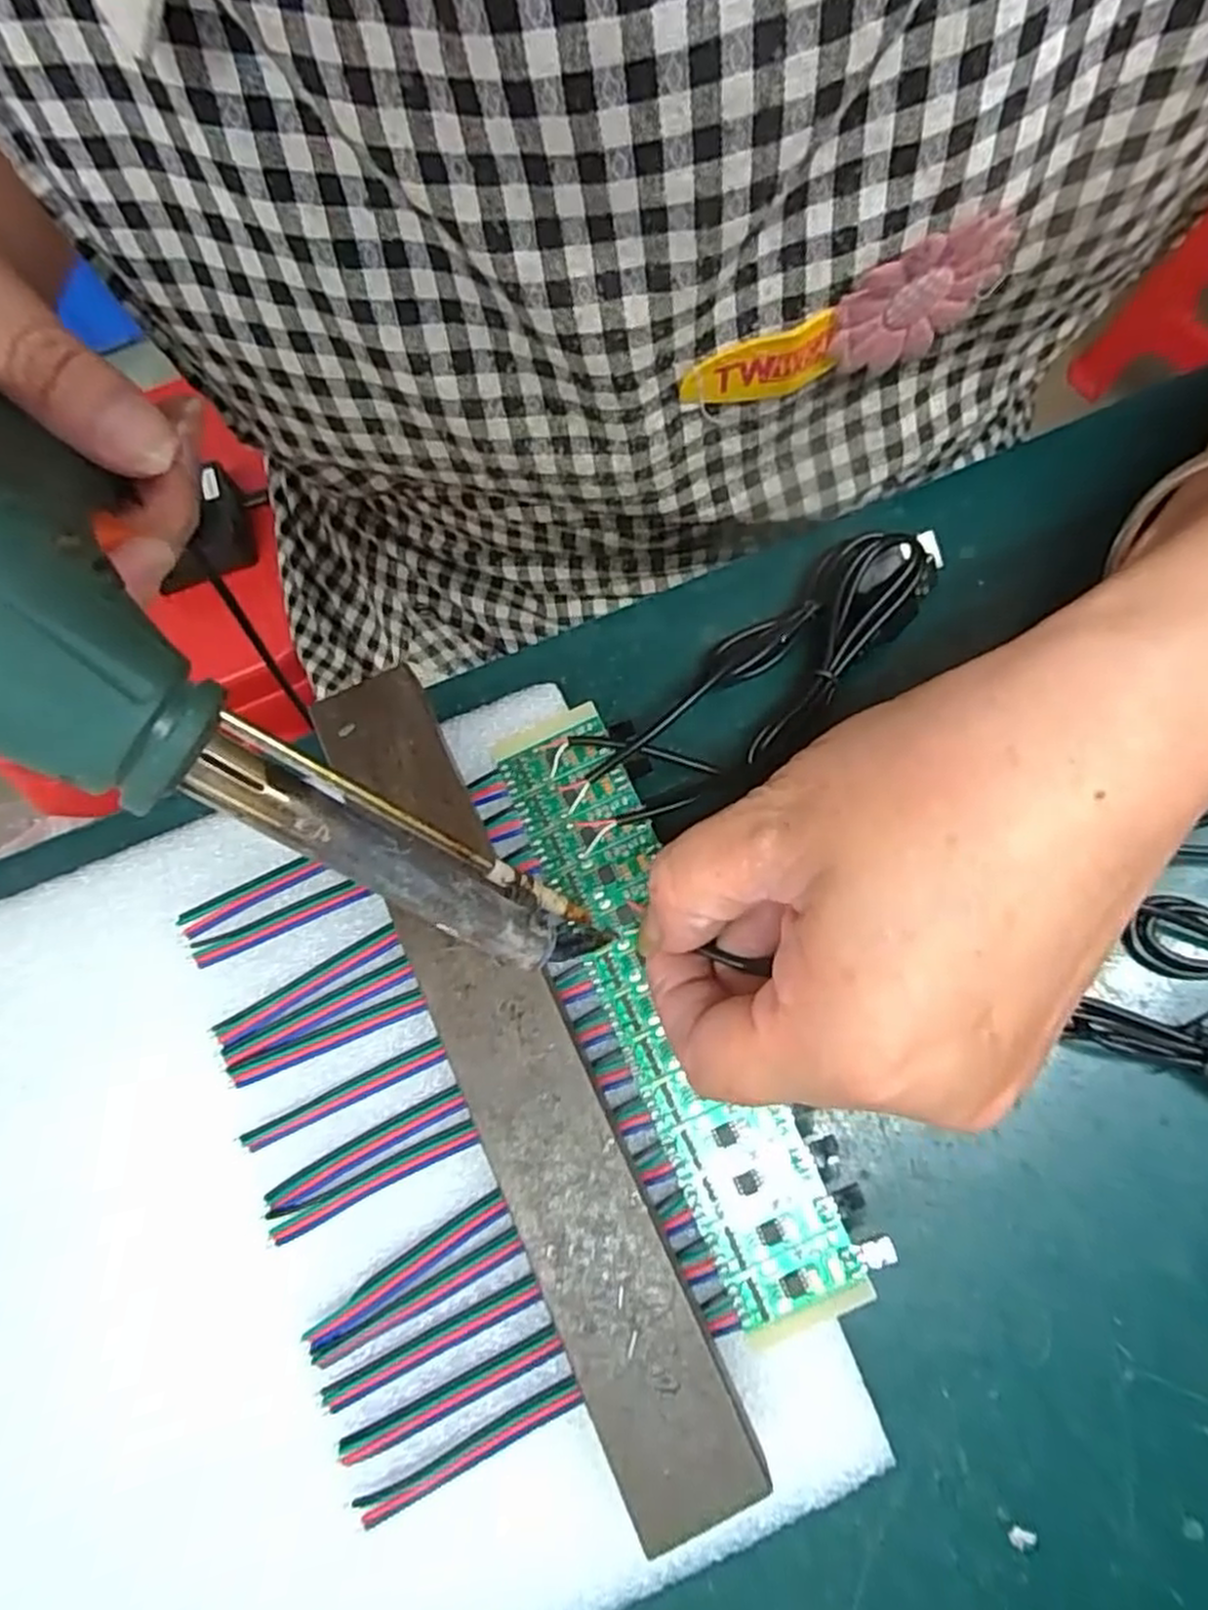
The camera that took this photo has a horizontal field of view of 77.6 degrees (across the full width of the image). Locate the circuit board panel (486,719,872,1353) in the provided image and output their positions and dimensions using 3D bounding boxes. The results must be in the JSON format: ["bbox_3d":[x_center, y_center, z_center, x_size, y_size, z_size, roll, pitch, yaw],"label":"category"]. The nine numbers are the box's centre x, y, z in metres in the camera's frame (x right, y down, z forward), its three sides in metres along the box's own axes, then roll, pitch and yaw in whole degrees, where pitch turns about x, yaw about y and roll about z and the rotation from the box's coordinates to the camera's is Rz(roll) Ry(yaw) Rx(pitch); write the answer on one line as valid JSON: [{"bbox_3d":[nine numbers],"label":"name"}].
[{"bbox_3d":[0.015,0.050,0.198,0.033,0.005,0.164,-24,76,-5],"label":"circuit board panel"}]

